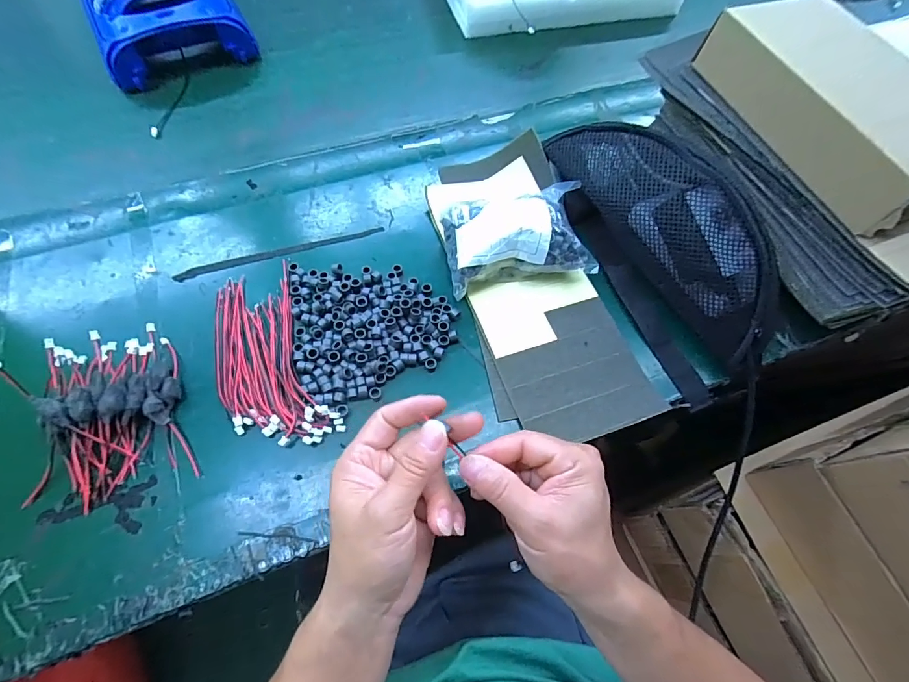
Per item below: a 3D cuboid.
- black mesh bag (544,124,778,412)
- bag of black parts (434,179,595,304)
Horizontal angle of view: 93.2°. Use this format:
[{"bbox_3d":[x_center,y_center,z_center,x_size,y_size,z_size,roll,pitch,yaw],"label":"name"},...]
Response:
[{"bbox_3d":[0.190,-0.097,0.398,0.029,0.126,0.274,-14,67,-46],"label":"black mesh bag"},{"bbox_3d":[0.058,-0.097,0.414,0.136,0.056,0.094,-10,64,-8],"label":"bag of black parts"}]

